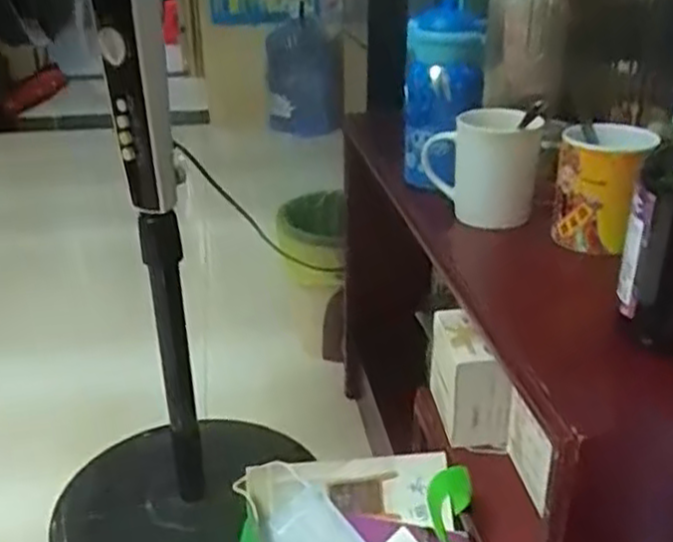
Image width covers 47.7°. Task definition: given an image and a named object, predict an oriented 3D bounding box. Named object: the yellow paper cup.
[{"bbox_3d":[0.237,-0.073,0.688,0.070,0.102,0.082,14,29,28],"label":"yellow paper cup"}]

